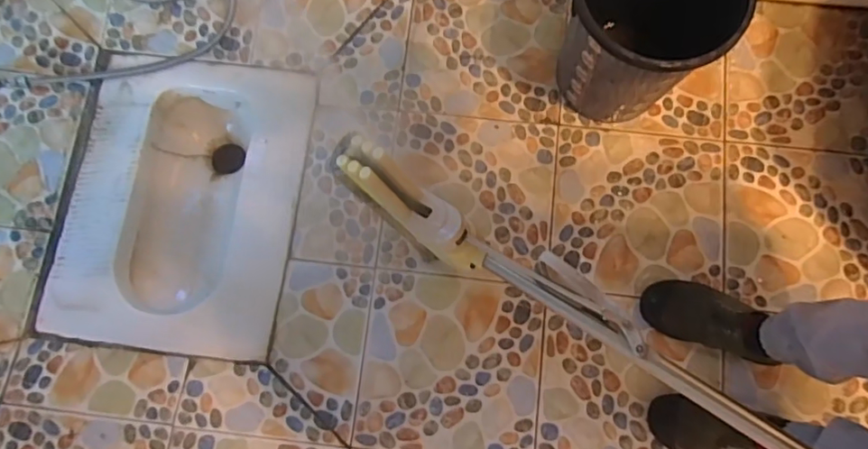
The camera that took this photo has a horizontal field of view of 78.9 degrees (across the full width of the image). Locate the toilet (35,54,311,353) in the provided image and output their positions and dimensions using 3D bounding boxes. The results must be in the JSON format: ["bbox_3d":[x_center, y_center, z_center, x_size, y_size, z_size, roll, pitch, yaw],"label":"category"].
[{"bbox_3d":[-0.473,-0.037,1.057,0.433,0.161,0.558,7,81,4],"label":"toilet"}]

